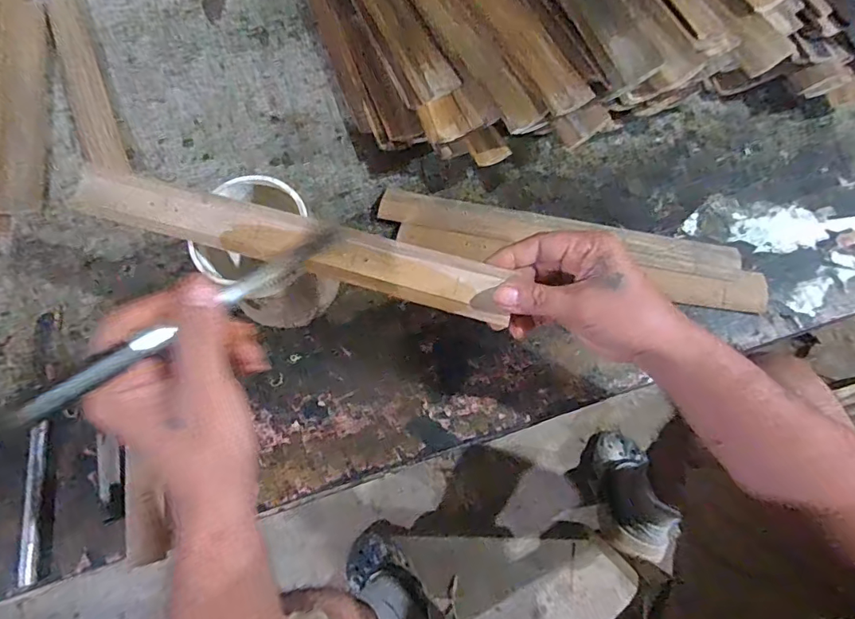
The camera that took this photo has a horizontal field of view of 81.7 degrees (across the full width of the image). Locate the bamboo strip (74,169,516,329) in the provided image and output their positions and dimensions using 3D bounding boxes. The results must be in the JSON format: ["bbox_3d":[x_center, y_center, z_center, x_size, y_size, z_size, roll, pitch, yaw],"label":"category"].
[{"bbox_3d":[-0.109,-0.054,0.378,0.346,0.008,0.040,16,81,7],"label":"bamboo strip"}]

